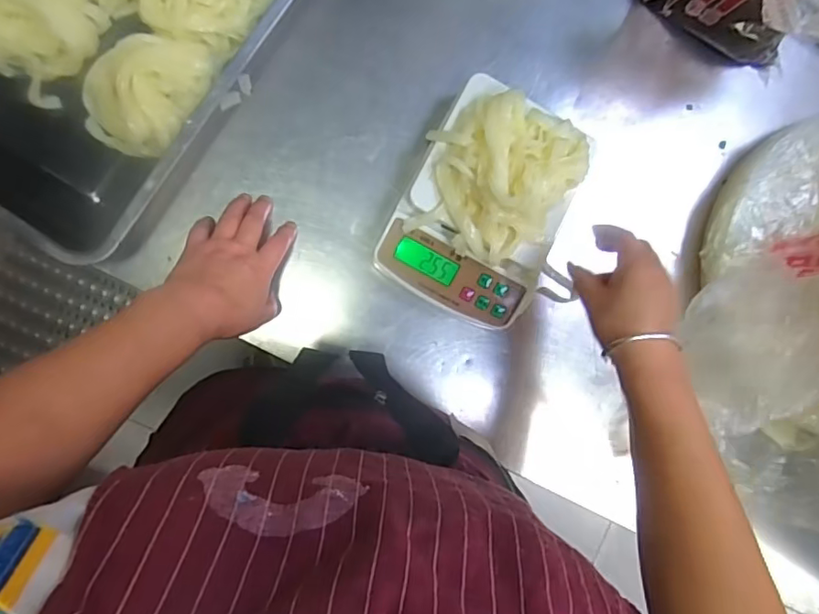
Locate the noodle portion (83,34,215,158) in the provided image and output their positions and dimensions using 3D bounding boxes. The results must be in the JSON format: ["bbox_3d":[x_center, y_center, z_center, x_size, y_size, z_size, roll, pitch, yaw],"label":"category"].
[{"bbox_3d":[-0.244,-0.193,0.516,0.112,0.055,0.098,1,90,-9],"label":"noodle portion"}]

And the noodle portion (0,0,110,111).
[{"bbox_3d":[-0.345,-0.258,0.496,0.117,0.037,0.107,39,84,-7],"label":"noodle portion"}]

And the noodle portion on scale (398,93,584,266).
[{"bbox_3d":[0.087,-0.122,0.518,0.129,0.055,0.150,27,86,-8],"label":"noodle portion on scale"}]

